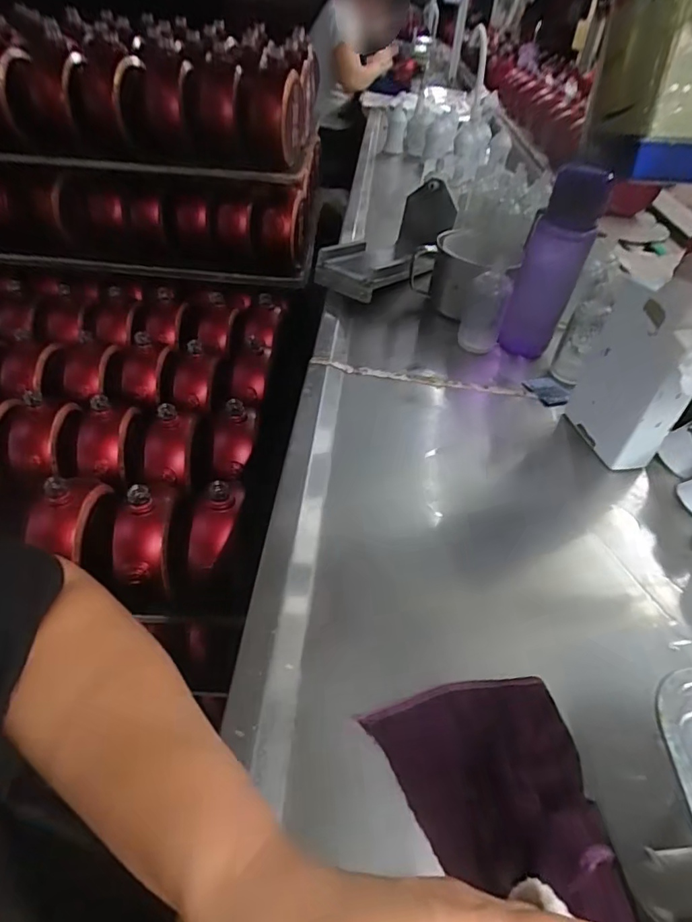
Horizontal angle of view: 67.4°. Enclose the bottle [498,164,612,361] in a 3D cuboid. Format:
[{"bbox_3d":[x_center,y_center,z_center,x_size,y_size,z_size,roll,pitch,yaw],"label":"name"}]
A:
[{"bbox_3d":[0.263,-0.244,0.674,0.075,0.238,0.057,22,45,17],"label":"bottle"}]

